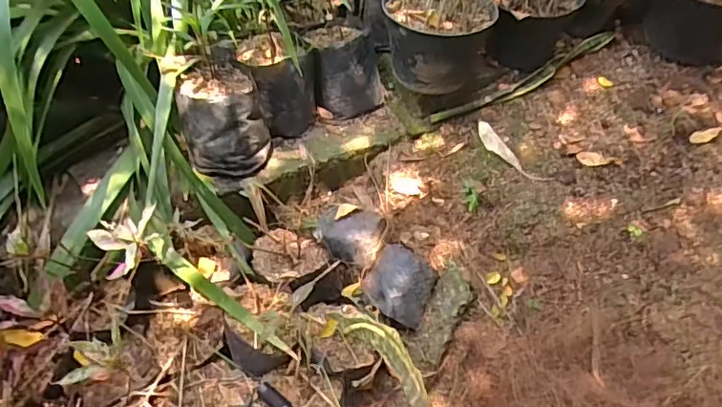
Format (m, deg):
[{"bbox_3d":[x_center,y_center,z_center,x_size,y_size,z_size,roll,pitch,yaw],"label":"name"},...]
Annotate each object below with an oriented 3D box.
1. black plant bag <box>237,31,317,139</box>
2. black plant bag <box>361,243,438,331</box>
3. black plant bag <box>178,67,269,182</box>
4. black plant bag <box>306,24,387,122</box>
[{"bbox_3d":[-0.135,-0.193,0.906,0.121,0.130,0.114,-9,45,-14],"label":"black plant bag"},{"bbox_3d":[0.062,0.120,0.800,0.094,0.050,0.101,33,81,-12],"label":"black plant bag"},{"bbox_3d":[-0.210,-0.128,0.836,0.125,0.129,0.126,-12,47,-18],"label":"black plant bag"},{"bbox_3d":[-0.027,-0.242,0.962,0.130,0.127,0.127,-5,45,-11],"label":"black plant bag"}]

